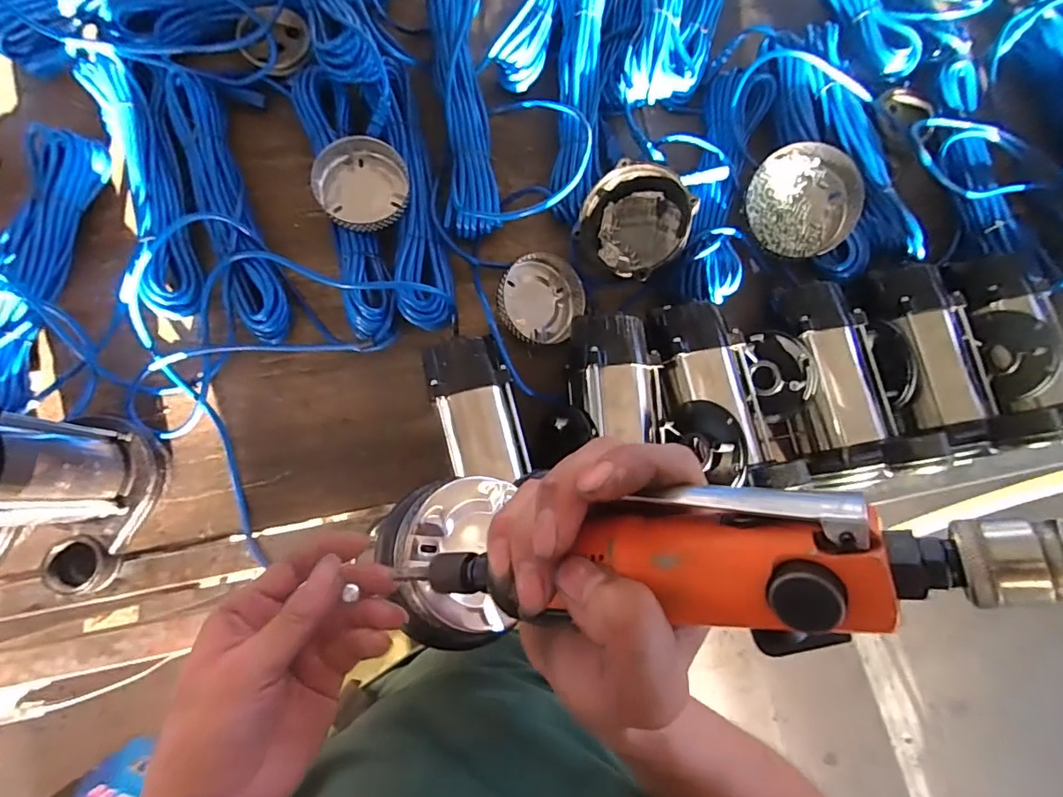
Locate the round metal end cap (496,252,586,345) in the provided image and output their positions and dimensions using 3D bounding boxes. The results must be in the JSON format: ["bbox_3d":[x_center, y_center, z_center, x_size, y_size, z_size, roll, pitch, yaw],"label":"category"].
[{"bbox_3d":[0.009,-0.121,0.629,0.103,0.034,0.103,-47,109,-5],"label":"round metal end cap"}]

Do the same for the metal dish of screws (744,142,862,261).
[{"bbox_3d":[0.336,-0.243,0.640,0.137,0.040,0.137,-1,97,-8],"label":"metal dish of screws"}]

